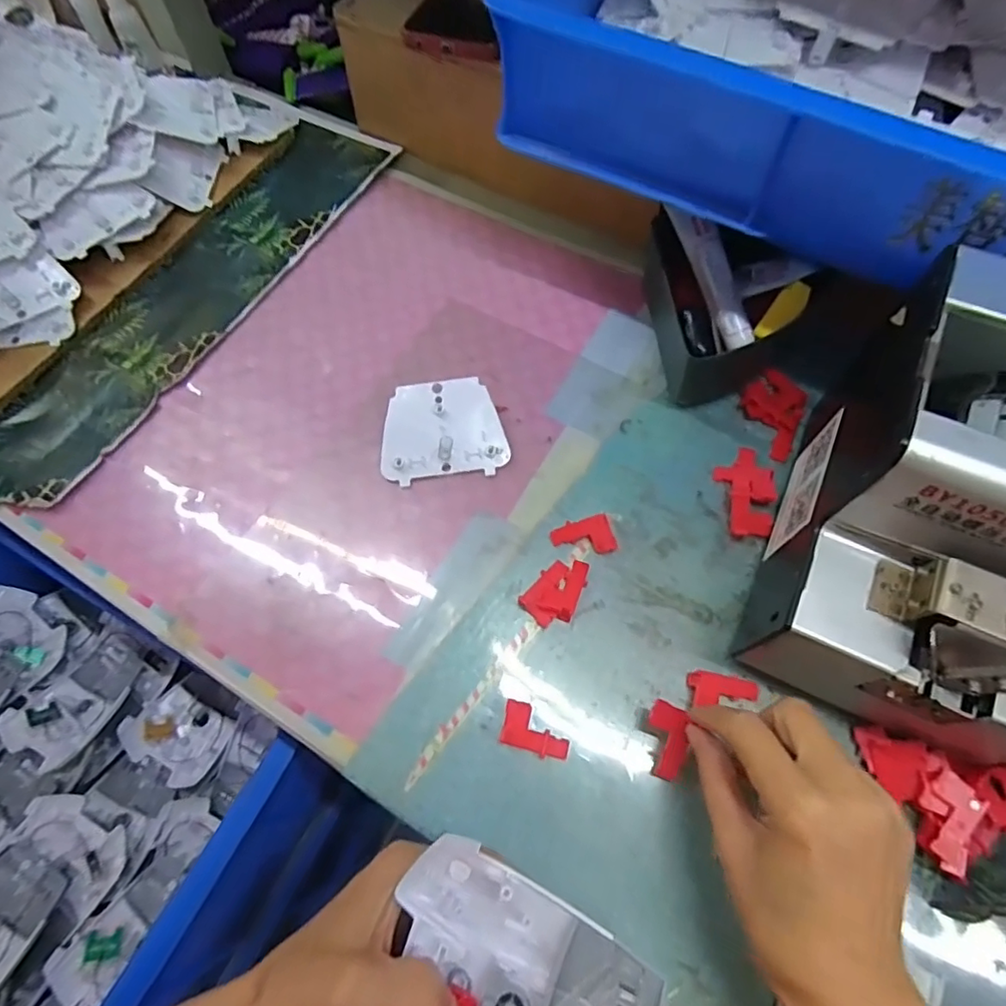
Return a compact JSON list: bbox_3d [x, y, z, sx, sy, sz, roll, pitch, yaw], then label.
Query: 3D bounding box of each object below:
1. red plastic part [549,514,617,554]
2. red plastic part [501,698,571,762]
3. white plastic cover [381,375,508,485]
[{"bbox_3d":[0.049,0.021,0.351,0.038,0.011,0.021,-9,66,-2],"label":"red plastic part"},{"bbox_3d":[0.018,0.122,0.305,0.037,0.011,0.023,18,68,9],"label":"red plastic part"},{"bbox_3d":[-0.041,-0.049,0.382,0.080,0.020,0.064,-8,66,-2],"label":"white plastic cover"}]

